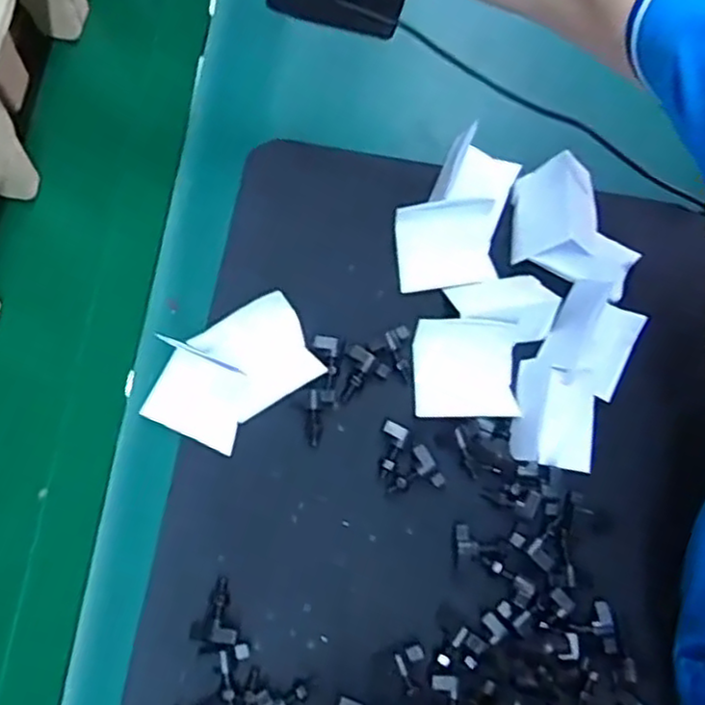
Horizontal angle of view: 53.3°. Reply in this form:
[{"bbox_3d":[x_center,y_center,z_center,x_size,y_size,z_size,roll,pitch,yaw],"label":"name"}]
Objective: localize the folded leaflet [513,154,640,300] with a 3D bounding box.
[{"bbox_3d":[0.138,-0.080,0.433,0.080,0.032,0.062,21,75,4],"label":"folded leaflet"}]

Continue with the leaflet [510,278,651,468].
[{"bbox_3d":[0.131,0.013,0.415,0.056,0.014,0.117,24,76,5],"label":"leaflet"}]

